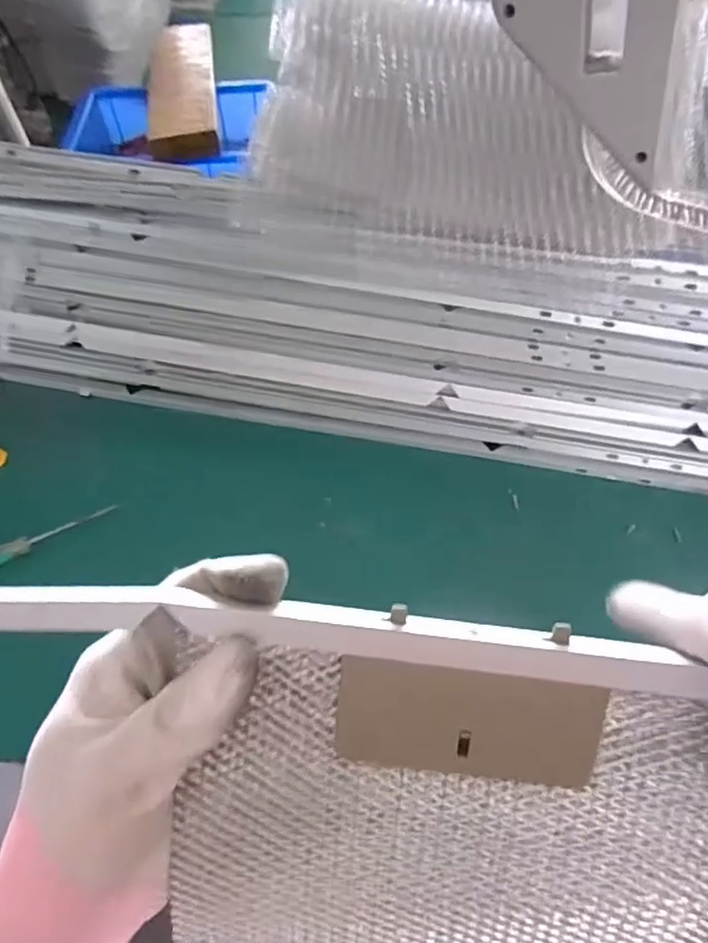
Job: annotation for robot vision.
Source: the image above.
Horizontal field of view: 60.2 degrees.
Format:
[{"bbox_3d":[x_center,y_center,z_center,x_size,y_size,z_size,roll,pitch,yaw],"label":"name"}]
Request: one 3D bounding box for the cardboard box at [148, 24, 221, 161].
[{"bbox_3d":[-0.204,-0.467,0.732,0.076,0.028,0.280,-9,57,-4],"label":"cardboard box"}]

